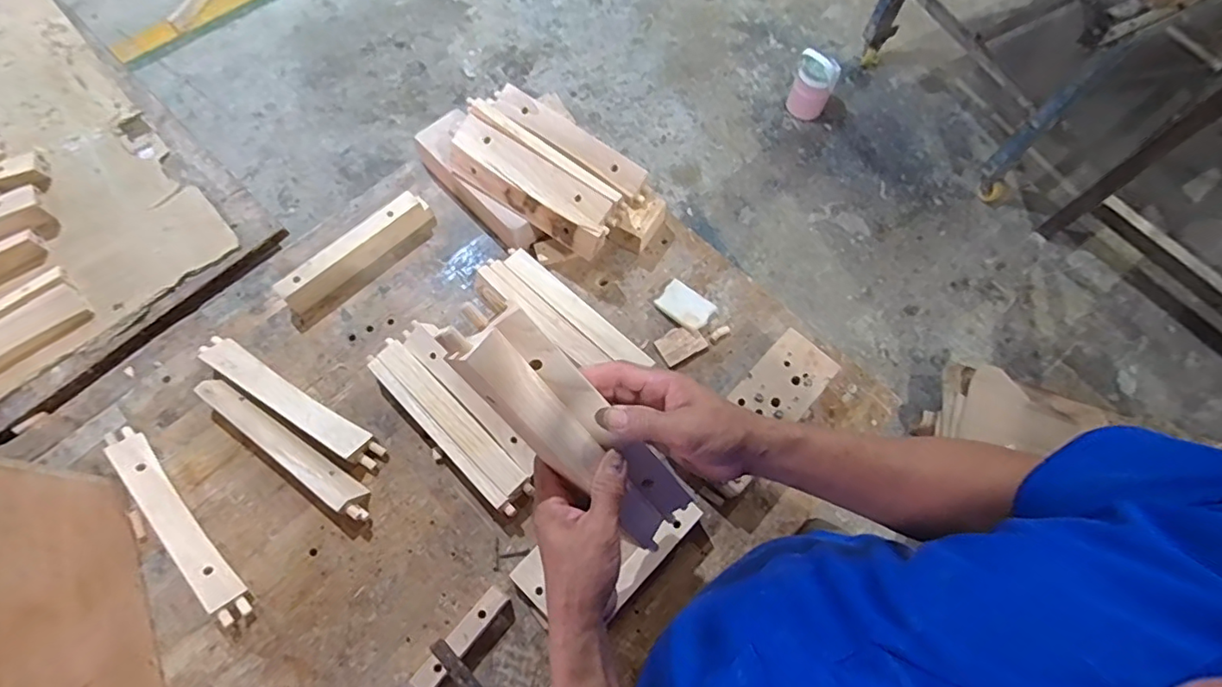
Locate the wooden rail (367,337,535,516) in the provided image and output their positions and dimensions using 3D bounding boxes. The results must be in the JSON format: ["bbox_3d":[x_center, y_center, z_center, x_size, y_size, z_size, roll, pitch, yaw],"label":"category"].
[{"bbox_3d":[-0.202,0.103,0.709,0.267,0.038,0.051,43,73,14],"label":"wooden rail"}]

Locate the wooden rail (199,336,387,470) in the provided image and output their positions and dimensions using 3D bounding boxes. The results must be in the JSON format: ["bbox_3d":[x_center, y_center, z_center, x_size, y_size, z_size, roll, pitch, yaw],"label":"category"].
[{"bbox_3d":[-0.412,0.072,0.720,0.279,0.033,0.040,31,71,10],"label":"wooden rail"}]

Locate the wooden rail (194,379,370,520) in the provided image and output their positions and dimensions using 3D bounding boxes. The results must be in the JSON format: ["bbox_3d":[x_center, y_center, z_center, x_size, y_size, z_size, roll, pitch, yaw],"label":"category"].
[{"bbox_3d":[-0.401,0.126,0.692,0.263,0.047,0.034,33,71,10],"label":"wooden rail"}]

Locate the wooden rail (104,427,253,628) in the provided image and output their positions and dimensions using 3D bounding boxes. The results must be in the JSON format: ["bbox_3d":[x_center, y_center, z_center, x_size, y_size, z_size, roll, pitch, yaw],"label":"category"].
[{"bbox_3d":[-0.511,0.207,0.658,0.036,0.029,0.279,-42,75,-16],"label":"wooden rail"}]

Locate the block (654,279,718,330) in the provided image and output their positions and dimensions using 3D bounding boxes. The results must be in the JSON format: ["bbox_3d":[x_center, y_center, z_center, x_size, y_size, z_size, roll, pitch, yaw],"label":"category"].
[{"bbox_3d":[0.106,-0.055,0.791,0.074,0.018,0.057,38,72,12],"label":"block"}]

